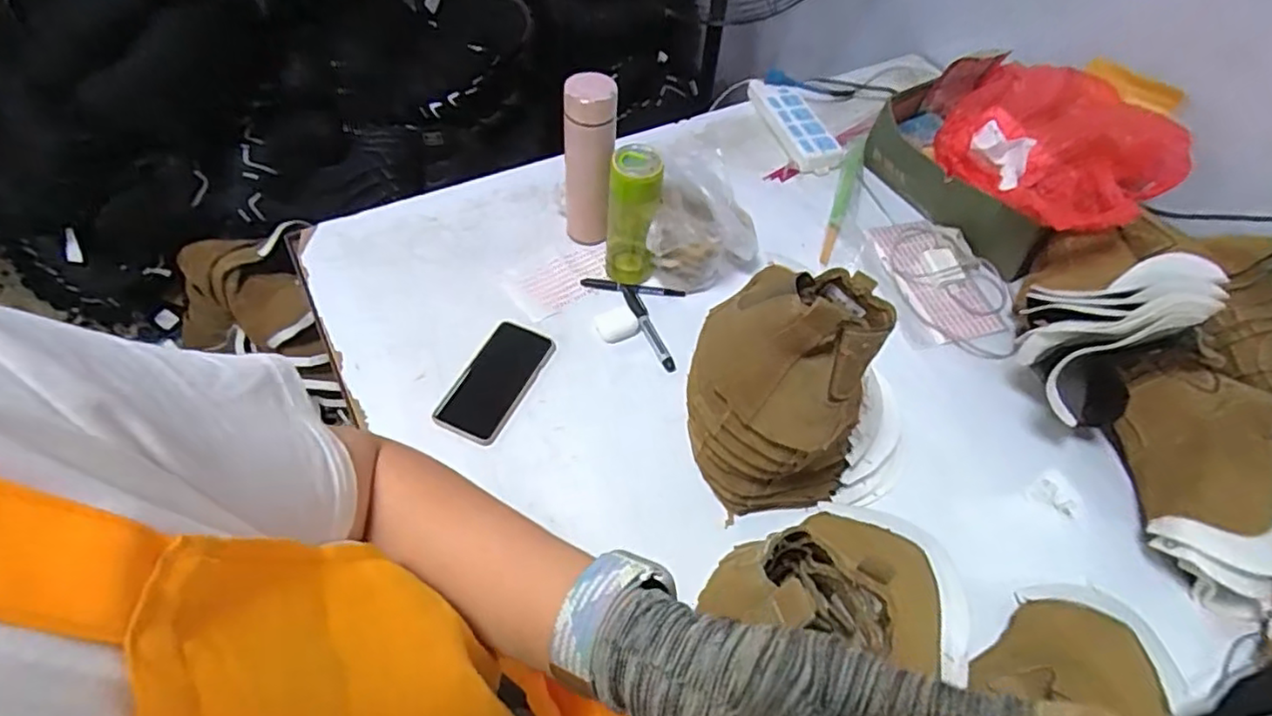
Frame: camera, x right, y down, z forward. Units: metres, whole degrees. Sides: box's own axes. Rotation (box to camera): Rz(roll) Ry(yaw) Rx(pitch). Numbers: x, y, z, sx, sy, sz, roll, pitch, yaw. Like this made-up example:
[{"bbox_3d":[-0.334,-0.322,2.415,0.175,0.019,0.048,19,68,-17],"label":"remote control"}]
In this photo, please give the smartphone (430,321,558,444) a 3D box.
[{"bbox_3d":[-0.169,0.027,0.786,0.087,0.010,0.172,16,48,16],"label":"smartphone"}]

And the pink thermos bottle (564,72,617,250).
[{"bbox_3d":[-0.062,-0.251,0.860,0.064,0.235,0.056,0,54,-5],"label":"pink thermos bottle"}]

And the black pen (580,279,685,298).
[{"bbox_3d":[-0.005,-0.095,0.893,0.142,0.010,0.017,10,54,2],"label":"black pen"}]

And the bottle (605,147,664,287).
[{"bbox_3d":[-0.005,-0.182,0.841,0.065,0.188,0.068,1,54,-4],"label":"bottle"}]

